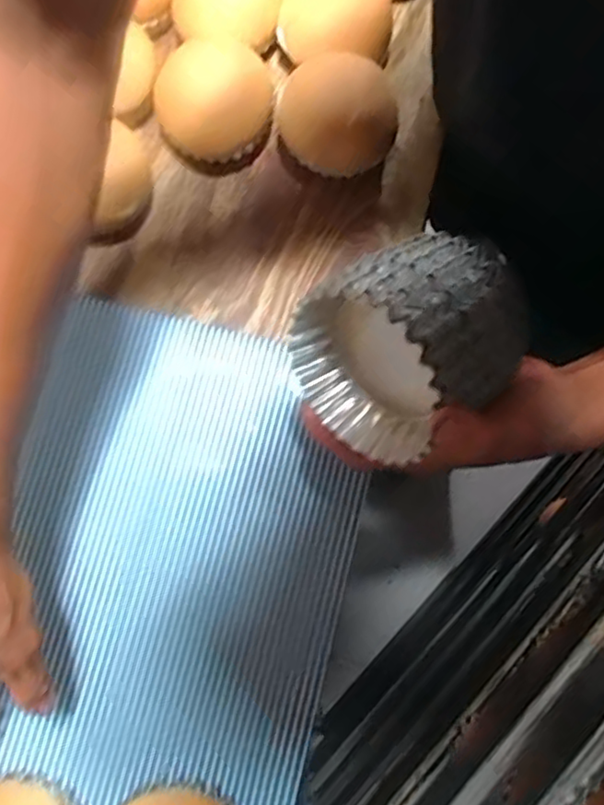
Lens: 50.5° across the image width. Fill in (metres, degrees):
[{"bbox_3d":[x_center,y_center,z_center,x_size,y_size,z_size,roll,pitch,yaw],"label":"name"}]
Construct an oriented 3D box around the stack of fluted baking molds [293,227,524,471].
[{"bbox_3d":[0.058,-0.033,0.359,0.097,0.113,0.099,-37,85,-30],"label":"stack of fluted baking molds"}]

